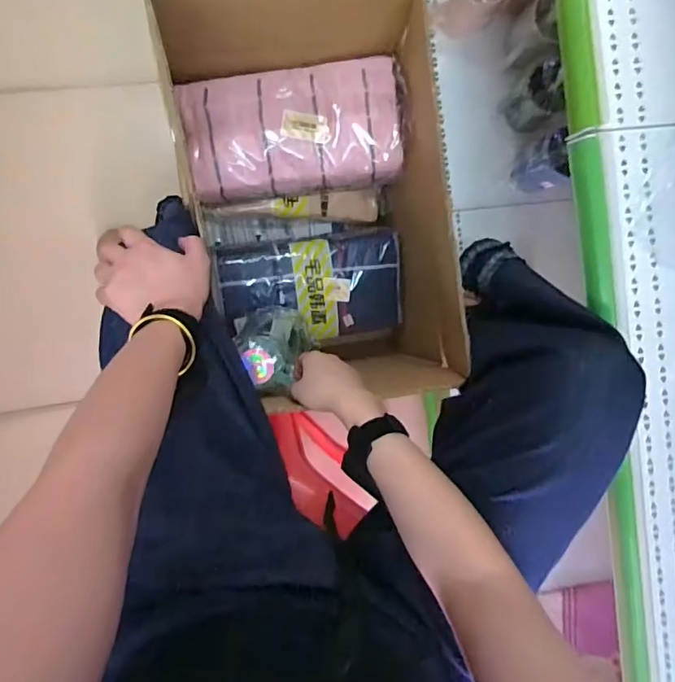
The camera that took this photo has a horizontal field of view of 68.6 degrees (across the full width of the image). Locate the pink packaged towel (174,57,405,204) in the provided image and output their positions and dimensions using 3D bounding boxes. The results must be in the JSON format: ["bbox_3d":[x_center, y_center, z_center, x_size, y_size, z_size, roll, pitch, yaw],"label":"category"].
[{"bbox_3d":[-0.066,-0.332,0.783,0.338,0.072,0.173,-9,94,-8],"label":"pink packaged towel"}]

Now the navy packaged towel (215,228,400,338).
[{"bbox_3d":[-0.042,-0.094,0.901,0.322,0.045,0.180,-7,94,-8],"label":"navy packaged towel"}]

